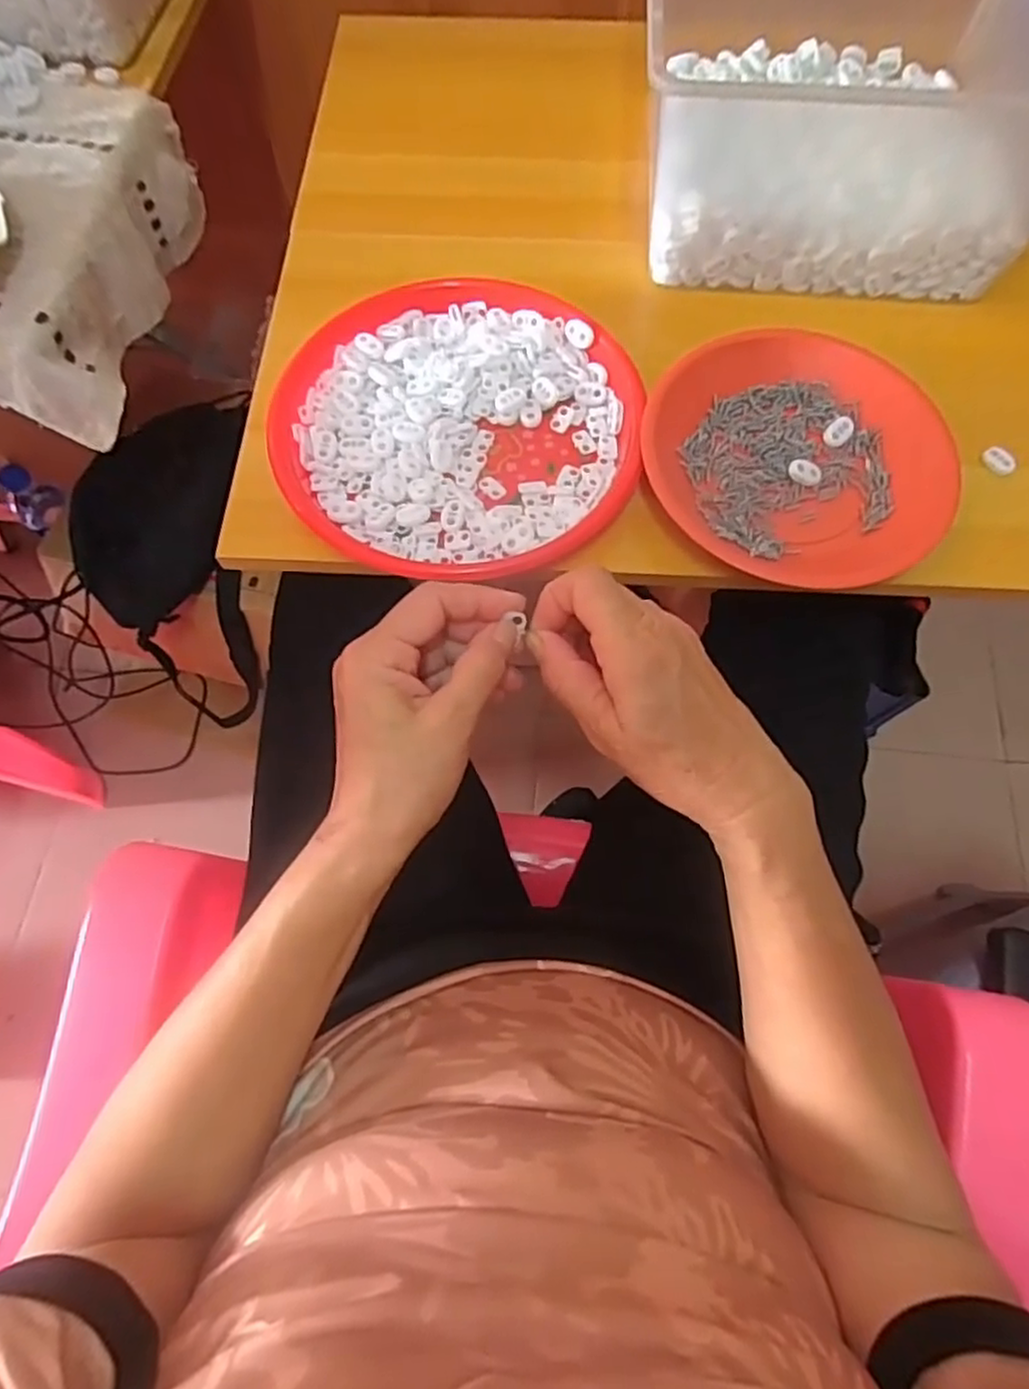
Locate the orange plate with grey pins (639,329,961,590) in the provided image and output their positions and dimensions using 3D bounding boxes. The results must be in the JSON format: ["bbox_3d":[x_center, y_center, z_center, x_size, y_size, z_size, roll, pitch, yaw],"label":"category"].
[{"bbox_3d":[0.184,-0.157,0.461,0.194,0.029,0.175,16,71,7],"label":"orange plate with grey pins"}]

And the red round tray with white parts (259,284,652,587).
[{"bbox_3d":[-0.039,-0.185,0.480,0.234,0.025,0.219,0,70,1],"label":"red round tray with white parts"}]

